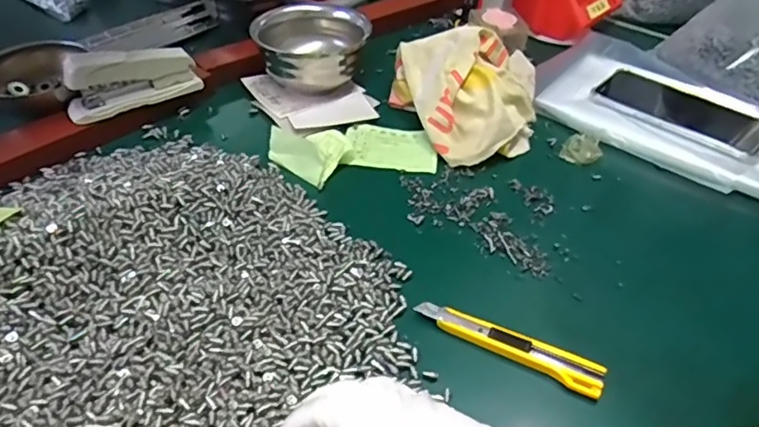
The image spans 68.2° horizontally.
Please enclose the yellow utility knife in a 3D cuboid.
[{"bbox_3d":[0.086,0.089,0.380,0.127,0.007,0.021,20,45,17],"label":"yellow utility knife"}]

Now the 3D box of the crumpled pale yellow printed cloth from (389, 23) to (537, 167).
[{"bbox_3d":[0.096,-0.125,0.562,0.154,0.077,0.158,0,43,-4],"label":"crumpled pale yellow printed cloth"}]

